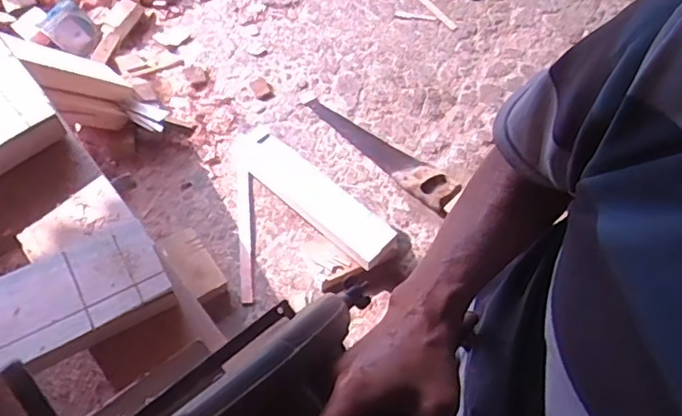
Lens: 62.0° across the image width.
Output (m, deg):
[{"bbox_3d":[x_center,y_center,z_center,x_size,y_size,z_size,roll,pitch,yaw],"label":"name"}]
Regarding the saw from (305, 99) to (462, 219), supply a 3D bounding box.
[{"bbox_3d":[0.116,-0.178,1.693,0.529,0.018,0.121,38,67,16],"label":"saw"}]

